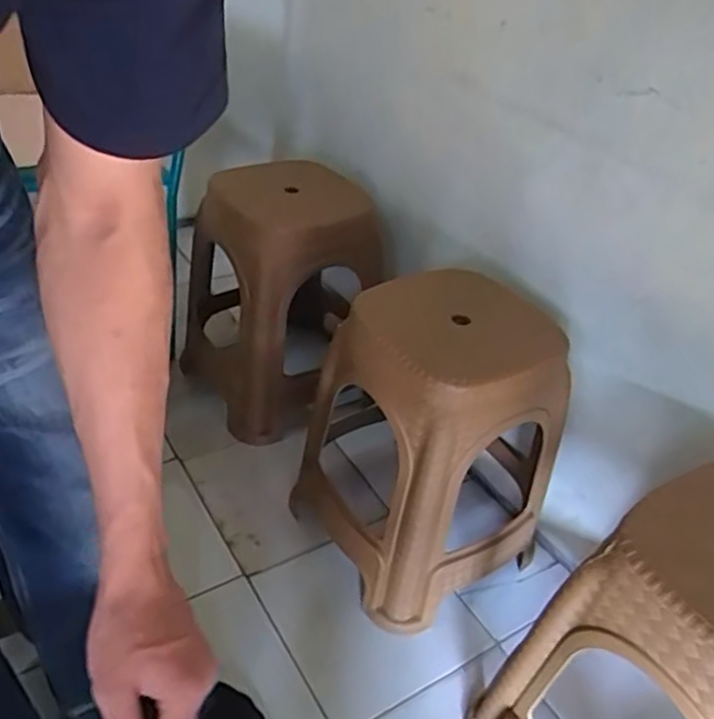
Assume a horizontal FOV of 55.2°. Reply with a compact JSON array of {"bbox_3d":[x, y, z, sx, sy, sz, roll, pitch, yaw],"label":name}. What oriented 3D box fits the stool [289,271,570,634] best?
[{"bbox_3d":[0.120,0.138,1.097,0.316,0.470,0.312,-20,44,-31],"label":"stool"}]

